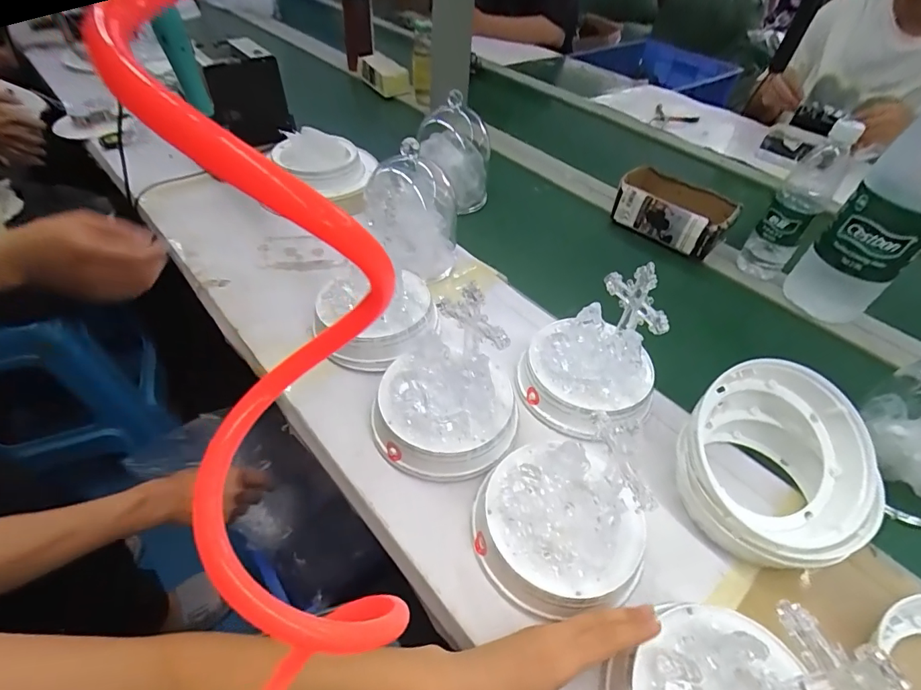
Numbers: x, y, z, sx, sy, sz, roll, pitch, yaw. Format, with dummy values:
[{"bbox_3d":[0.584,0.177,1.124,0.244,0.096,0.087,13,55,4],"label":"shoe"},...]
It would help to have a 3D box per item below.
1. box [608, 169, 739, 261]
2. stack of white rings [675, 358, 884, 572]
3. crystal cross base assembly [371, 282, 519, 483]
[{"bbox_3d":[0.348,-0.220,0.763,0.179,0.066,0.107,30,51,23],"label":"box"},{"bbox_3d":[0.286,0.109,0.415,0.144,0.108,0.152,-13,49,-16],"label":"stack of white rings"},{"bbox_3d":[-0.014,0.034,0.441,0.138,0.144,0.133,2,46,-2],"label":"crystal cross base assembly"}]

